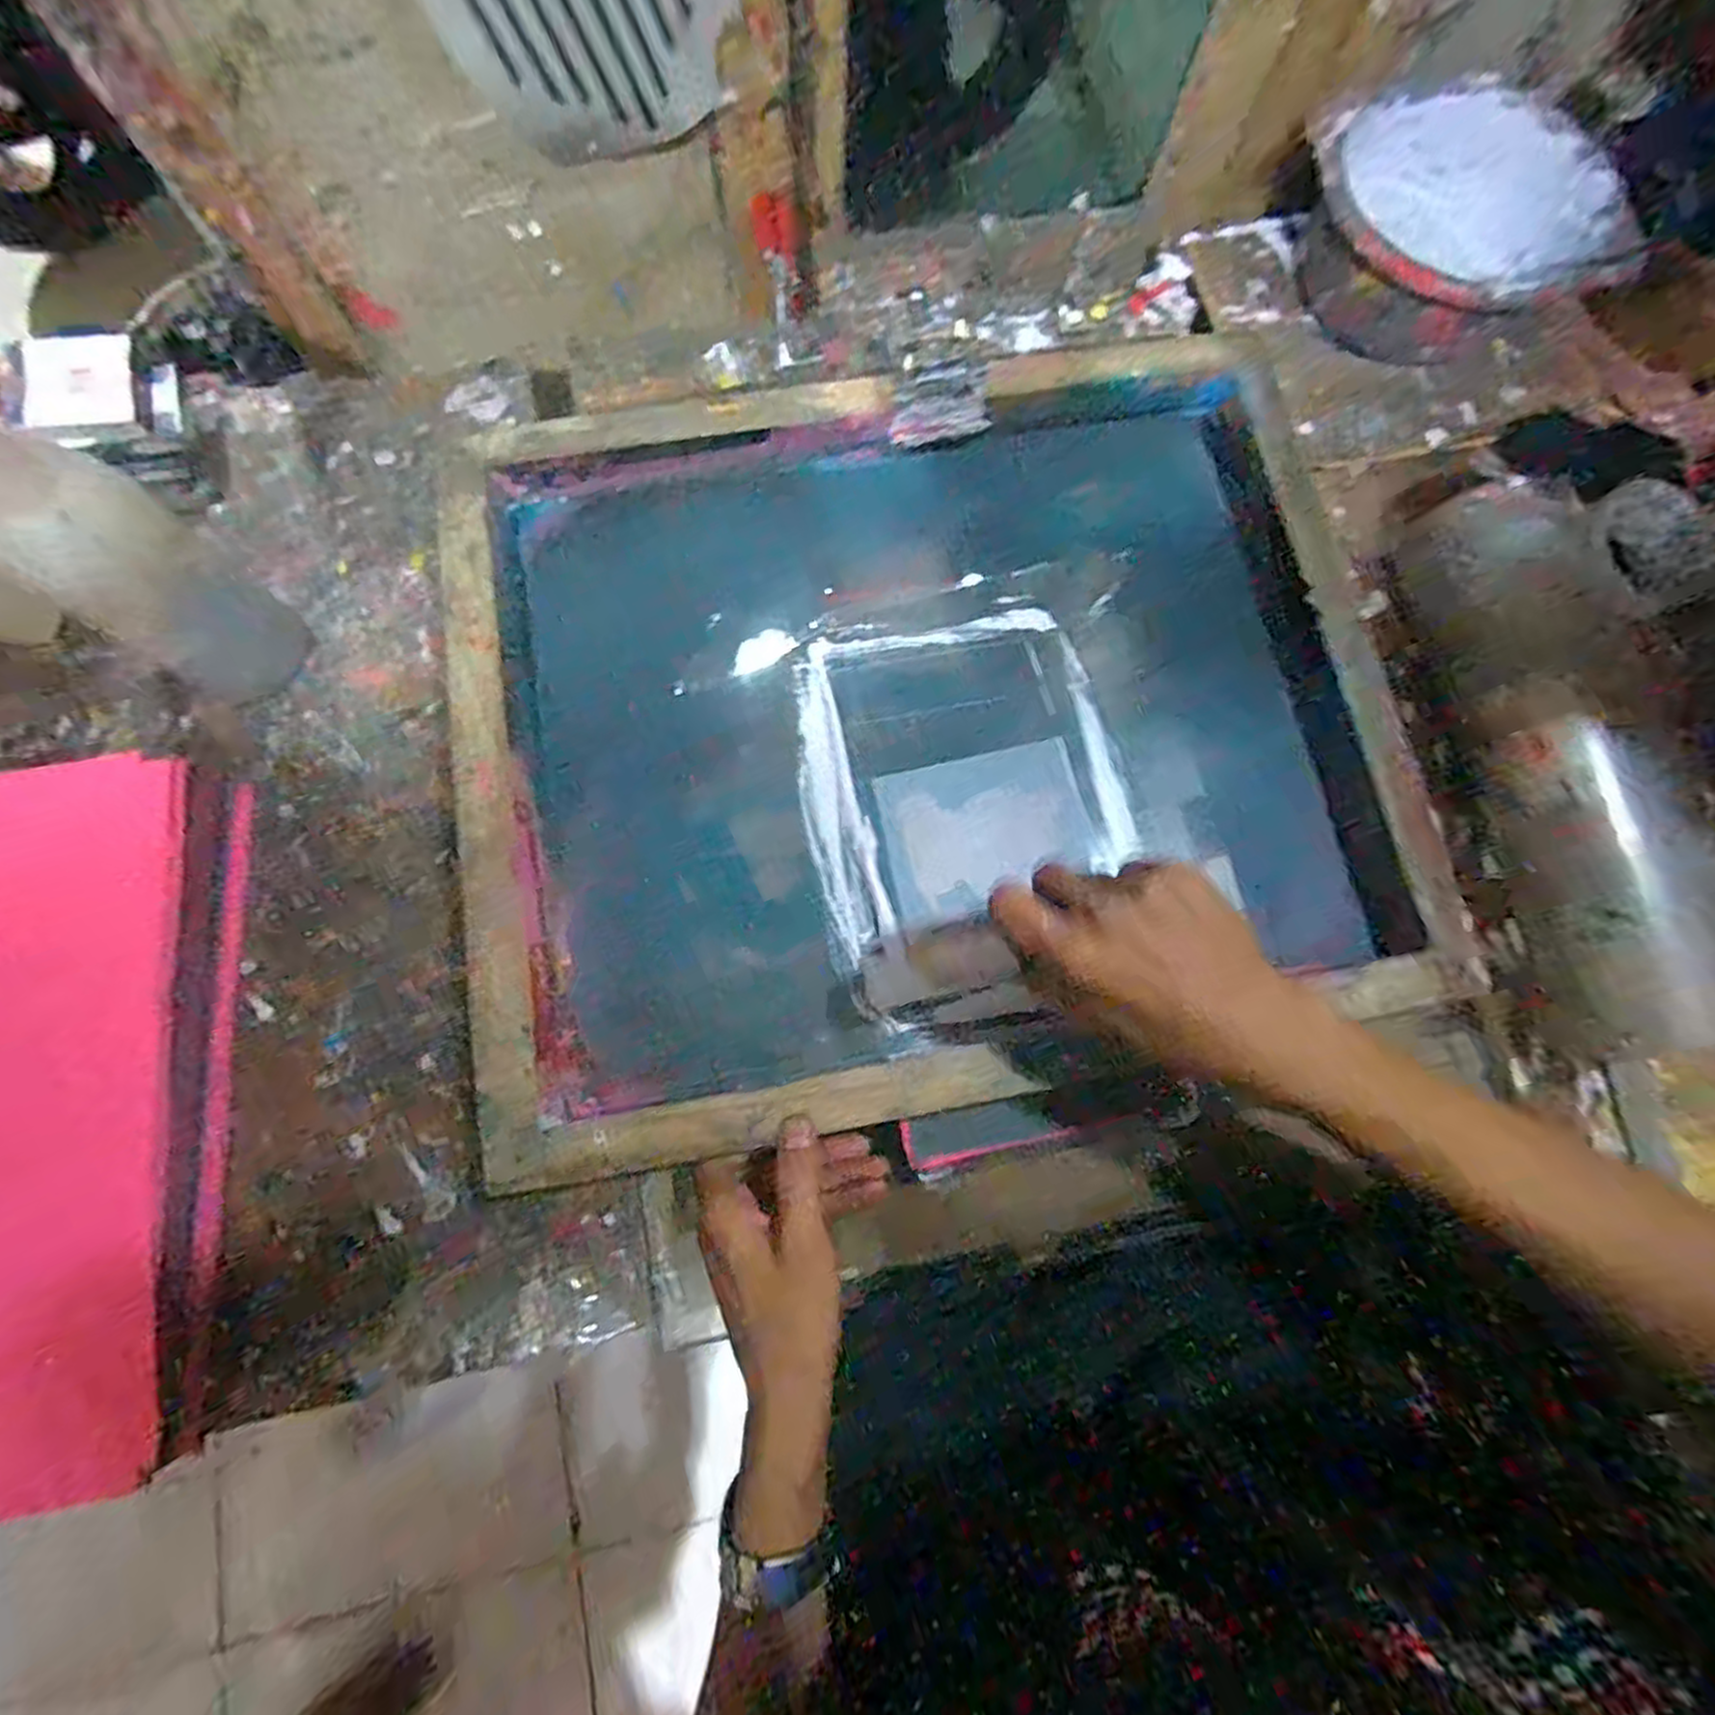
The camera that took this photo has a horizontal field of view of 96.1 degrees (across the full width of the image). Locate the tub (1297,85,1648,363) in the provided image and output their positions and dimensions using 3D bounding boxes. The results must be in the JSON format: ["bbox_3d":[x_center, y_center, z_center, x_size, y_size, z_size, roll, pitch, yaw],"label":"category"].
[{"bbox_3d":[0.431,-0.455,0.564,0.184,0.075,0.202,-38,81,-11],"label":"tub"}]

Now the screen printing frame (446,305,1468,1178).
[{"bbox_3d":[0.044,-0.085,0.469,0.546,0.053,0.438,-11,78,-4],"label":"screen printing frame"}]

